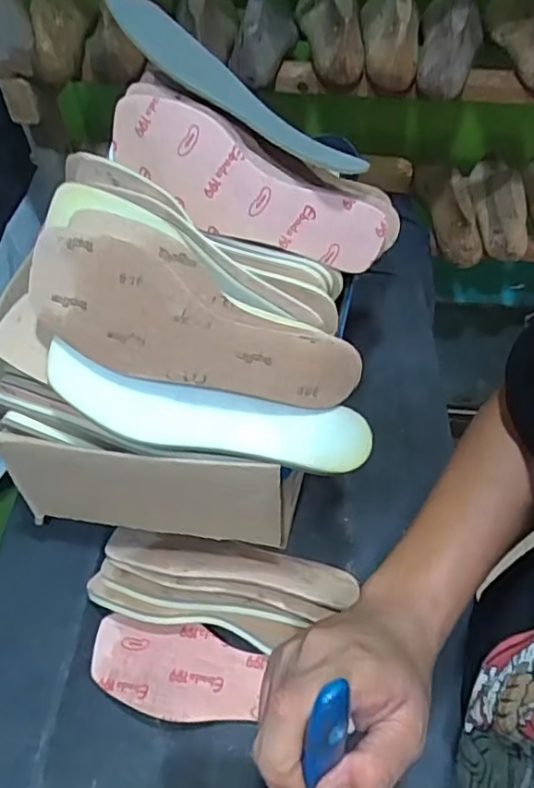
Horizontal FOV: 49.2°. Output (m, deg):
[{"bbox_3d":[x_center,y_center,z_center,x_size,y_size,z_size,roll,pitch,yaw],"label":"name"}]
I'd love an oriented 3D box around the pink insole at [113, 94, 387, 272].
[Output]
[{"bbox_3d":[-0.017,-0.164,0.482,0.232,0.074,0.014,25,28,-5],"label":"pink insole"}]

